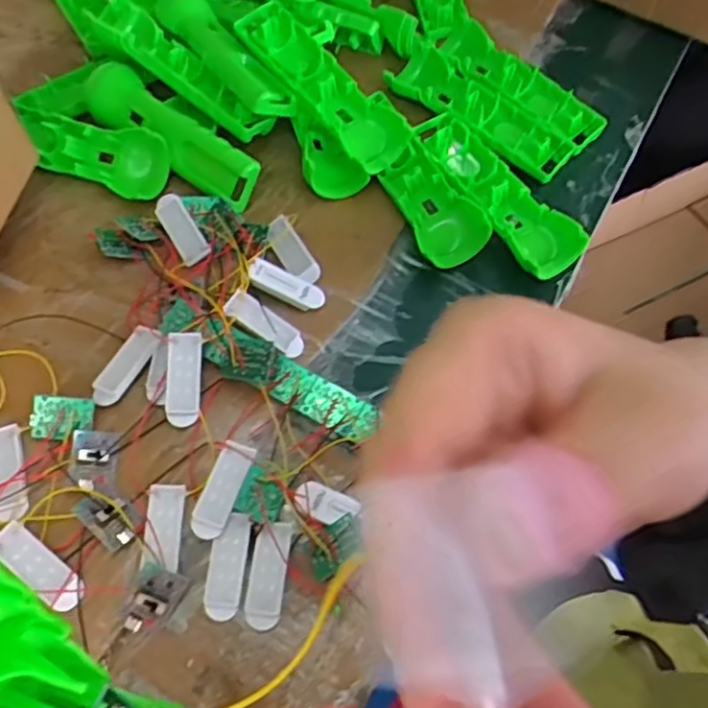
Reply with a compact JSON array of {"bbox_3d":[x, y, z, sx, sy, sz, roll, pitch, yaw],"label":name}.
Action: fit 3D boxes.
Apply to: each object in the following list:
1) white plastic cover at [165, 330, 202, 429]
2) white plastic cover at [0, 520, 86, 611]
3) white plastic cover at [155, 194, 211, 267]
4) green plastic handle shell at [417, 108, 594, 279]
[{"bbox_3d":[-0.106,0.015,0.416,0.021,0.006,0.059,-2,75,1],"label":"white plastic cover"},{"bbox_3d":[-0.172,0.115,0.363,0.059,0.009,0.019,35,66,19],"label":"white plastic cover"},{"bbox_3d":[-0.123,-0.090,0.479,0.021,0.008,0.055,-30,83,-15],"label":"white plastic cover"},{"bbox_3d":[0.101,-0.126,0.500,0.043,0.020,0.166,-27,63,-14],"label":"green plastic handle shell"}]

